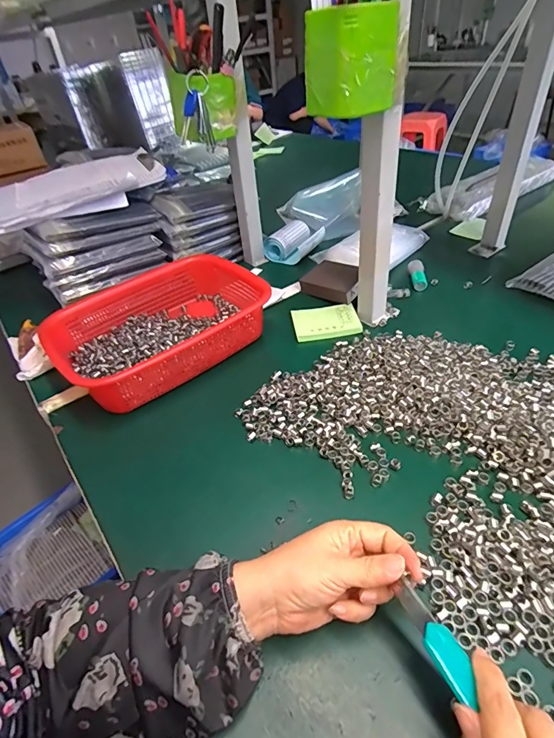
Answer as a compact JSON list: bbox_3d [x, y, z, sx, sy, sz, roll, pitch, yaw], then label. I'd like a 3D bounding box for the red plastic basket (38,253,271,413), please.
[{"bbox_3d":[-0.146,-0.068,0.592,0.303,0.069,0.212,-30,45,-26],"label":"red plastic basket"}]

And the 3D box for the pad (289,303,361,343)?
[{"bbox_3d":[0.073,-0.069,0.617,0.097,0.015,0.071,-6,39,-1],"label":"pad"}]

